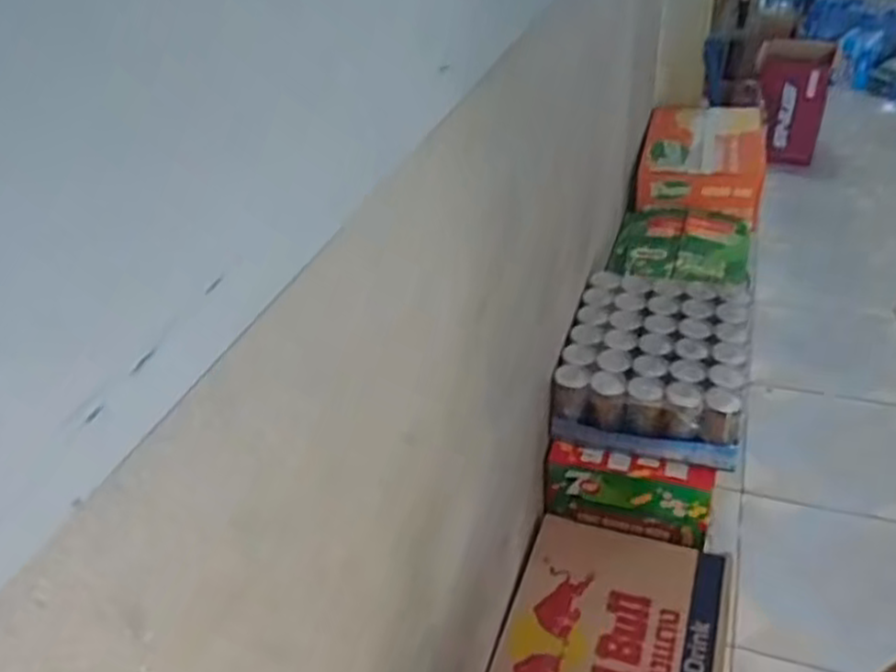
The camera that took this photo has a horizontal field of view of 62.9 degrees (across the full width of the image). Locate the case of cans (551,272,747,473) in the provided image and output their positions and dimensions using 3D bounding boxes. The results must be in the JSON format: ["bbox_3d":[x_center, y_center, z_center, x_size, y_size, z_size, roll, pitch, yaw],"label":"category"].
[{"bbox_3d":[0.325,0.034,1.147,0.259,0.099,0.321,8,39,19],"label":"case of cans"}]

